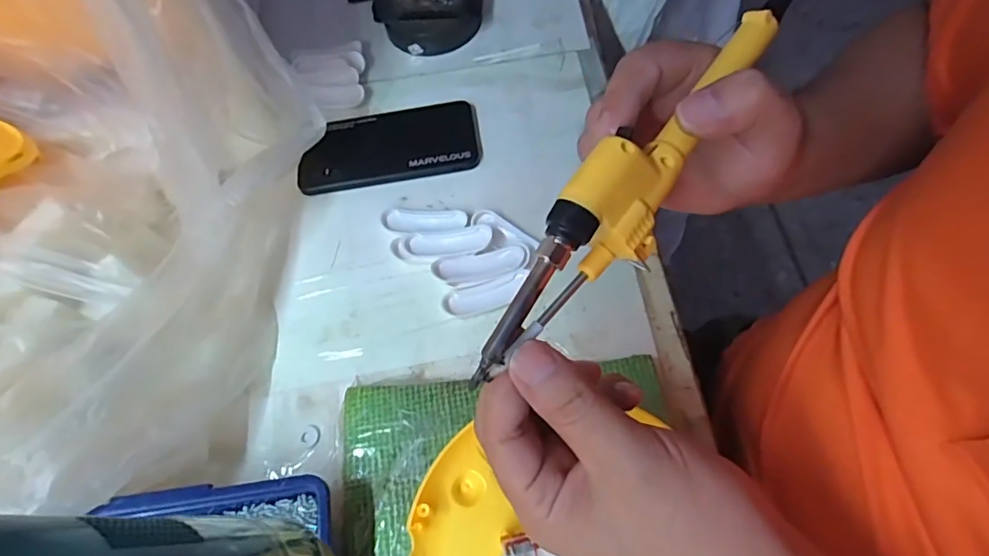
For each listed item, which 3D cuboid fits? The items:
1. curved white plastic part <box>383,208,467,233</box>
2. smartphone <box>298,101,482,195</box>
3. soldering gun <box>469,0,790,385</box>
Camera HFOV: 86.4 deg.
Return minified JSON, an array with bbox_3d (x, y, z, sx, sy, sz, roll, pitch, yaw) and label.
[{"bbox_3d":[-0.058,-0.047,0.437,0.069,0.009,0.025,3,65,5],"label":"curved white plastic part"},{"bbox_3d":[-0.094,-0.121,0.471,0.156,0.010,0.078,-9,64,0],"label":"smartphone"},{"bbox_3d":[0.069,-0.051,0.219,0.035,0.031,0.229,37,75,17],"label":"soldering gun"}]

